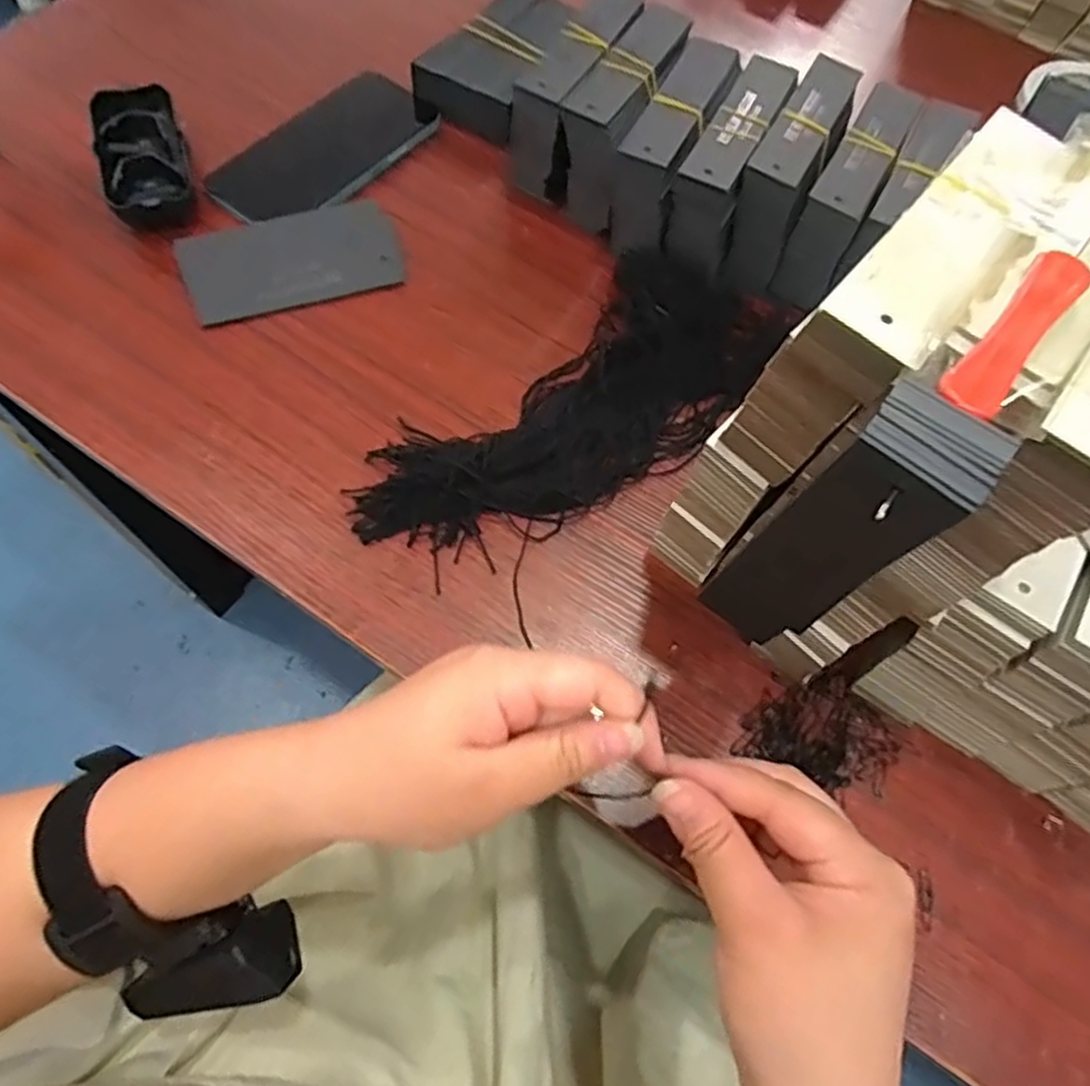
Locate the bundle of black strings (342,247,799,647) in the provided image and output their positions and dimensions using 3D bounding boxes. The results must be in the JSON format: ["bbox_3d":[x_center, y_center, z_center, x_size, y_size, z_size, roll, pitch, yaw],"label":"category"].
[{"bbox_3d":[0.017,-0.076,0.416,0.129,0.021,0.256,39,68,13],"label":"bundle of black strings"}]

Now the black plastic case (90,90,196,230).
[{"bbox_3d":[-0.254,-0.245,0.468,0.049,0.025,0.112,-14,67,-10],"label":"black plastic case"}]

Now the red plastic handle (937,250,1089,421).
[{"bbox_3d":[0.128,-0.058,0.198,0.015,0.004,0.066,39,68,13],"label":"red plastic handle"}]

